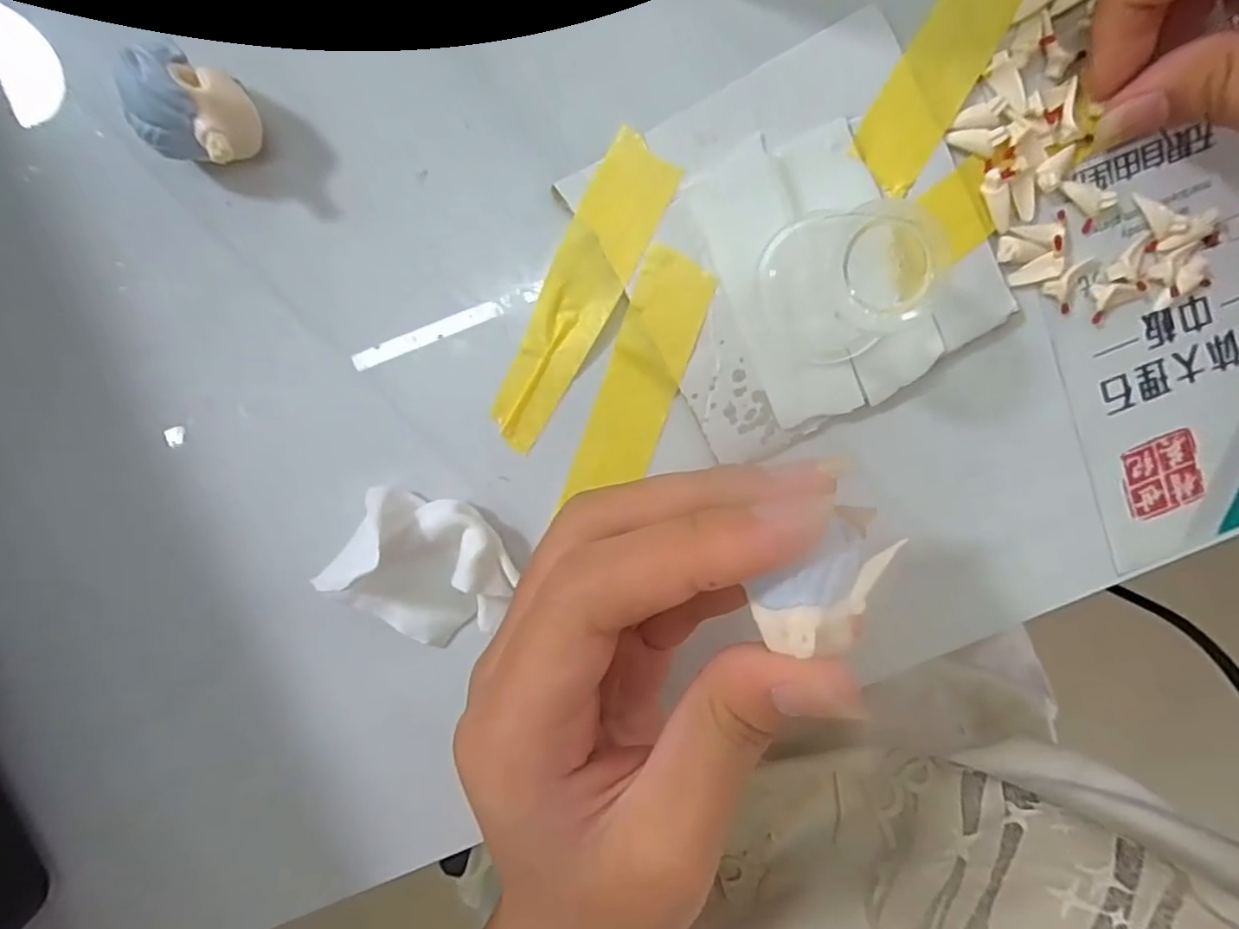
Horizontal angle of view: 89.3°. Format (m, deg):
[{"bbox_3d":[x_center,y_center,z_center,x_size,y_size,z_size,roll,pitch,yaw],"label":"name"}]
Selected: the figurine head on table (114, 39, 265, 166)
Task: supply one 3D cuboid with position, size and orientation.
[{"bbox_3d":[-0.094,-0.079,0.142,0.020,0.024,0.021,9,97,-5],"label":"figurine head on table"}]

